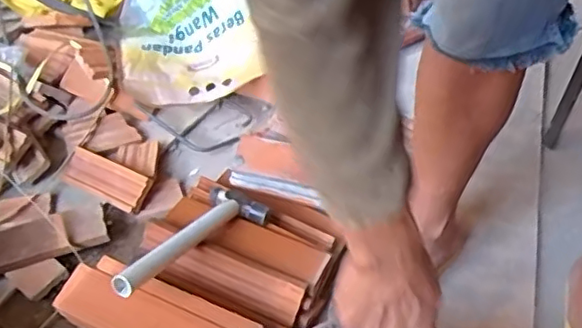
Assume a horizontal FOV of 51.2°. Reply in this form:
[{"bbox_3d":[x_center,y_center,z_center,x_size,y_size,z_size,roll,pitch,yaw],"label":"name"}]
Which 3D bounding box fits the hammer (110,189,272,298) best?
[{"bbox_3d":[-0.126,0.092,0.761,0.082,0.028,0.250,23,29,21],"label":"hammer"}]

